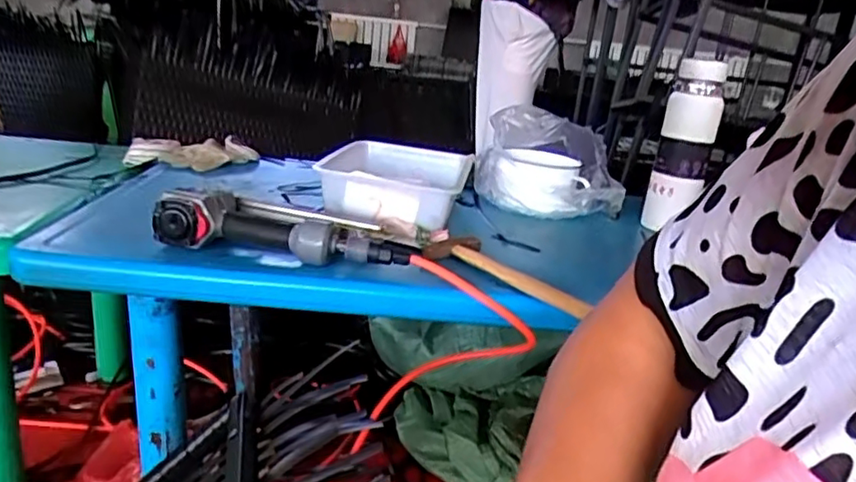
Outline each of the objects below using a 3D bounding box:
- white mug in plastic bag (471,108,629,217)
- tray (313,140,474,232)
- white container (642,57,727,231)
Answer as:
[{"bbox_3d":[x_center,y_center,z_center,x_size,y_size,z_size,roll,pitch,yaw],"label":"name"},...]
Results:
[{"bbox_3d":[0.207,-0.137,1.055,0.234,0.150,0.183,9,18,7],"label":"white mug in plastic bag"},{"bbox_3d":[-0.041,-0.092,0.946,0.191,0.070,0.287,8,18,6],"label":"tray"},{"bbox_3d":[0.418,-0.157,0.993,0.079,0.259,0.060,15,19,25],"label":"white container"}]

